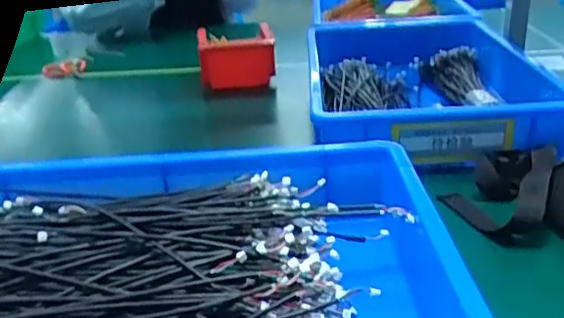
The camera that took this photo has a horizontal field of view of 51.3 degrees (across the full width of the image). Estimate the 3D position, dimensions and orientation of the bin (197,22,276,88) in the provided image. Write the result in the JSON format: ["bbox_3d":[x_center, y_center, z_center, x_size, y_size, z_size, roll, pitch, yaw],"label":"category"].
[{"bbox_3d":[-0.086,-0.197,1.107,0.140,0.074,0.203,-3,23,-7],"label":"bin"}]

